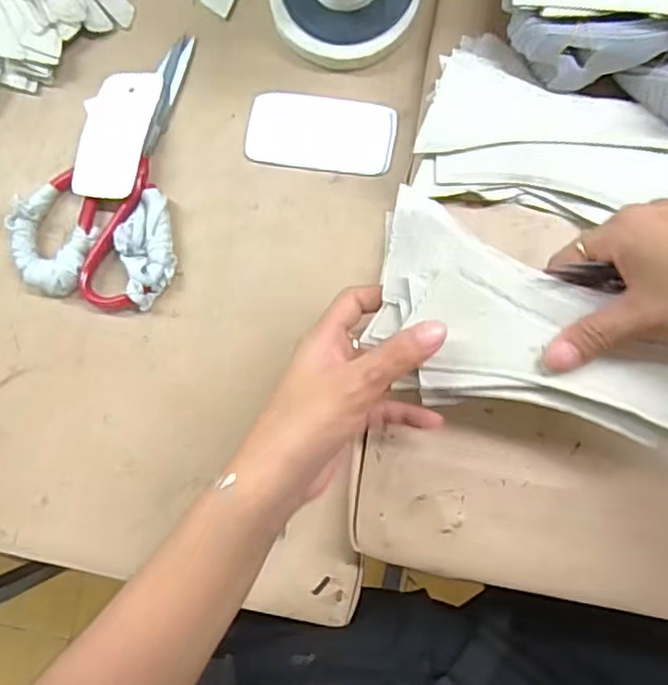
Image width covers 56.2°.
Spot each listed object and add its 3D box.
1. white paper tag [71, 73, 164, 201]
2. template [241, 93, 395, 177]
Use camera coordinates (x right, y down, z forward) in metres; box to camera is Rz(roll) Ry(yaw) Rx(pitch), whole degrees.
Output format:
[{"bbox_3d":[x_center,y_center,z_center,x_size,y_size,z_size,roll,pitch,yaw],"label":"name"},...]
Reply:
[{"bbox_3d":[-0.164,-0.157,0.471,0.055,0.008,0.100,8,80,7],"label":"white paper tag"},{"bbox_3d":[-0.010,-0.156,0.462,0.107,0.005,0.055,8,85,6],"label":"template"}]

